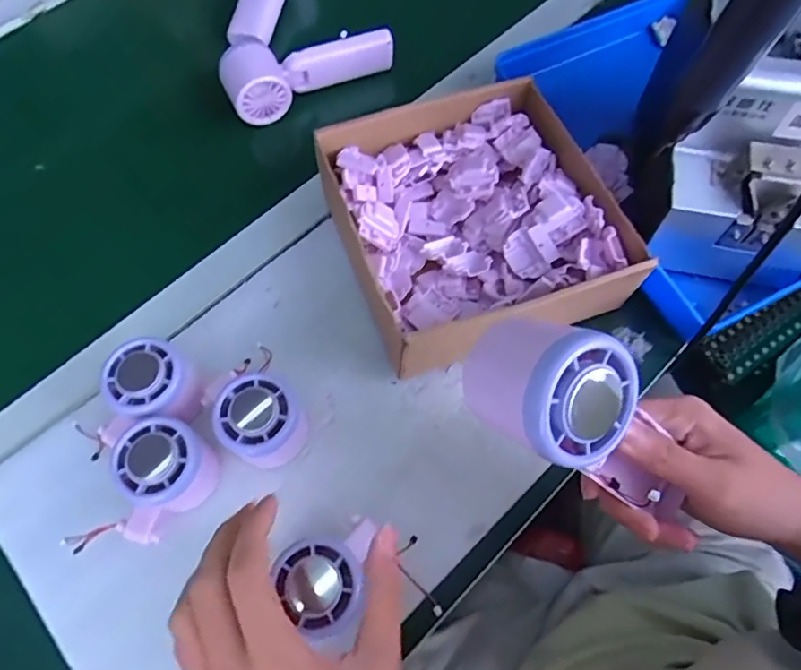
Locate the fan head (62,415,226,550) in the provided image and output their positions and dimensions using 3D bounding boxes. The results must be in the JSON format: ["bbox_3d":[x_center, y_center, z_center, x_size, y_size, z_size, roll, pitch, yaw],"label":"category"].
[{"bbox_3d":[-0.158,0.100,0.377,0.064,0.053,0.084,19,68,9],"label":"fan head"}]

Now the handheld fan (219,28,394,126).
[{"bbox_3d":[-0.093,-0.266,0.556,0.161,0.041,0.059,-27,69,-10],"label":"handheld fan"}]

